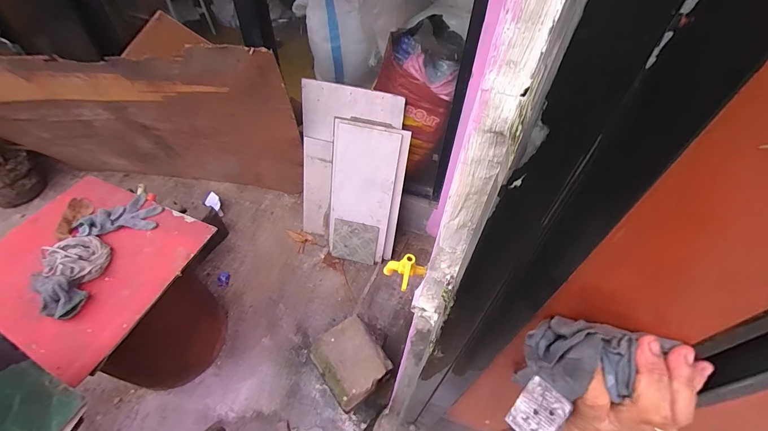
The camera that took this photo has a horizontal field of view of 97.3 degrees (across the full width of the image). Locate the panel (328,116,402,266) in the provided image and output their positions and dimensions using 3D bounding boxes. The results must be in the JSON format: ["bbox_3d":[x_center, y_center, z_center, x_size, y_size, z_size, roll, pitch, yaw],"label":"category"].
[{"bbox_3d":[-0.091,-0.091,1.348,0.255,0.542,0.019,12,24,6],"label":"panel"}]

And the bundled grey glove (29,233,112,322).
[{"bbox_3d":[-0.688,0.126,0.734,0.105,0.055,0.191,2,50,-1],"label":"bundled grey glove"}]

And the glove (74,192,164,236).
[{"bbox_3d":[-0.666,0.004,0.852,0.177,0.033,0.118,-21,53,-39],"label":"glove"}]

